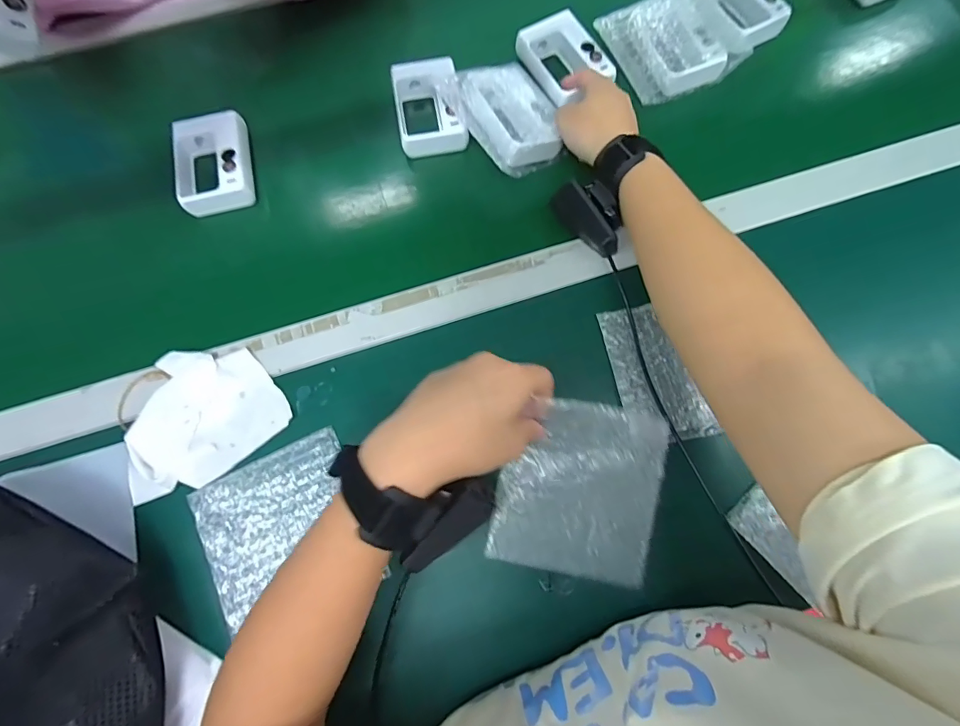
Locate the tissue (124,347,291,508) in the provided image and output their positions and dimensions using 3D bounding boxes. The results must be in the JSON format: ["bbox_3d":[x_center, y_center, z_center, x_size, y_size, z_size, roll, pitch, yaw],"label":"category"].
[{"bbox_3d":[-0.239,0.043,0.375,0.130,0.020,0.105,-37,76,-10],"label":"tissue"}]

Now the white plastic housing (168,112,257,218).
[{"bbox_3d":[-0.263,-0.197,0.446,0.075,0.026,0.101,-15,73,-4],"label":"white plastic housing"}]

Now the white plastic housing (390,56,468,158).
[{"bbox_3d":[-0.052,-0.260,0.458,0.065,0.029,0.099,-10,73,-3],"label":"white plastic housing"}]

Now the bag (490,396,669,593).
[{"bbox_3d":[0.076,0.091,0.335,0.117,0.009,0.124,15,82,-7],"label":"bag"}]

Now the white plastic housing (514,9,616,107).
[{"bbox_3d":[0.086,-0.312,0.464,0.065,0.026,0.090,-31,75,-9],"label":"white plastic housing"}]

